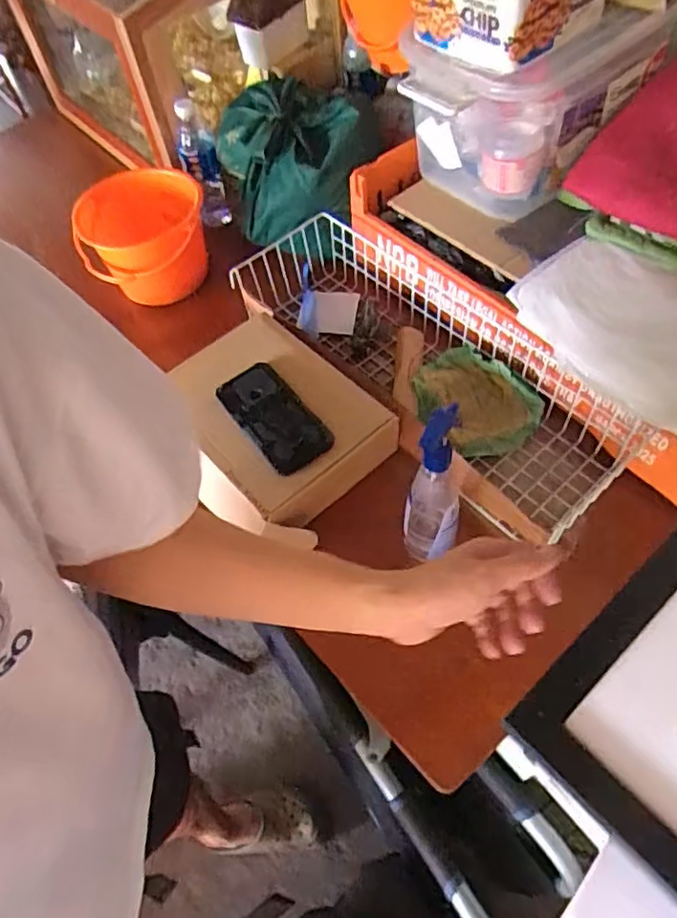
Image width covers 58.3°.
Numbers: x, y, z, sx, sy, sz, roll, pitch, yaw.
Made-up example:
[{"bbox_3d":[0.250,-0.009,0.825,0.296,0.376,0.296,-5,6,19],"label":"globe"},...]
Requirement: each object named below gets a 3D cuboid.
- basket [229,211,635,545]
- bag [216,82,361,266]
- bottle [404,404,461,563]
[{"bbox_3d":[0.103,-0.140,0.821,0.204,0.098,0.584,-38,62,-18],"label":"basket"},{"bbox_3d":[-0.074,-0.456,0.946,0.190,0.150,0.279,-20,58,-8],"label":"bag"},{"bbox_3d":[0.099,0.022,0.628,0.056,0.227,0.076,3,58,7],"label":"bottle"}]

